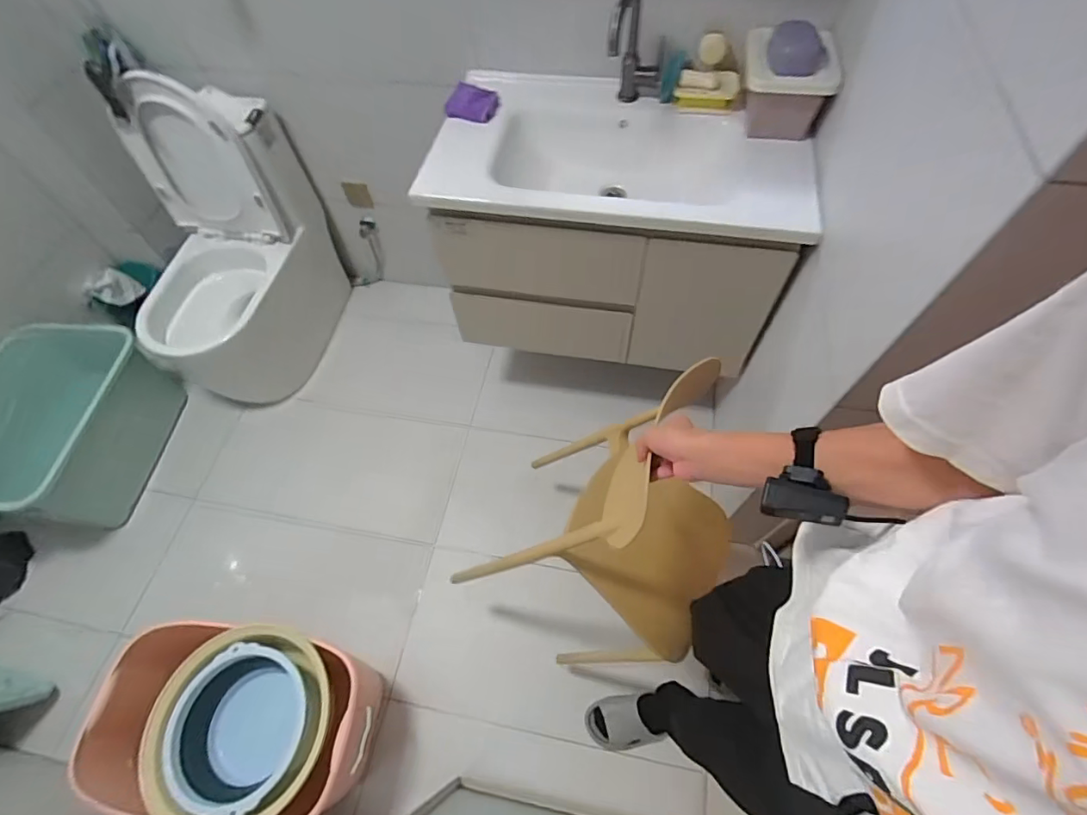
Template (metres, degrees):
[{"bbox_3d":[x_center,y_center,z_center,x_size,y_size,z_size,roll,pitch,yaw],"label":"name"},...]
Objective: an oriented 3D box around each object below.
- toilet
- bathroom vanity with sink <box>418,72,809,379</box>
[{"bbox_3d":[-0.916,-0.418,1.419,0.340,0.742,0.587,15,62,10],"label":"toilet"},{"bbox_3d":[0.160,-0.423,1.228,0.742,0.489,0.393,10,61,7],"label":"bathroom vanity with sink"}]

